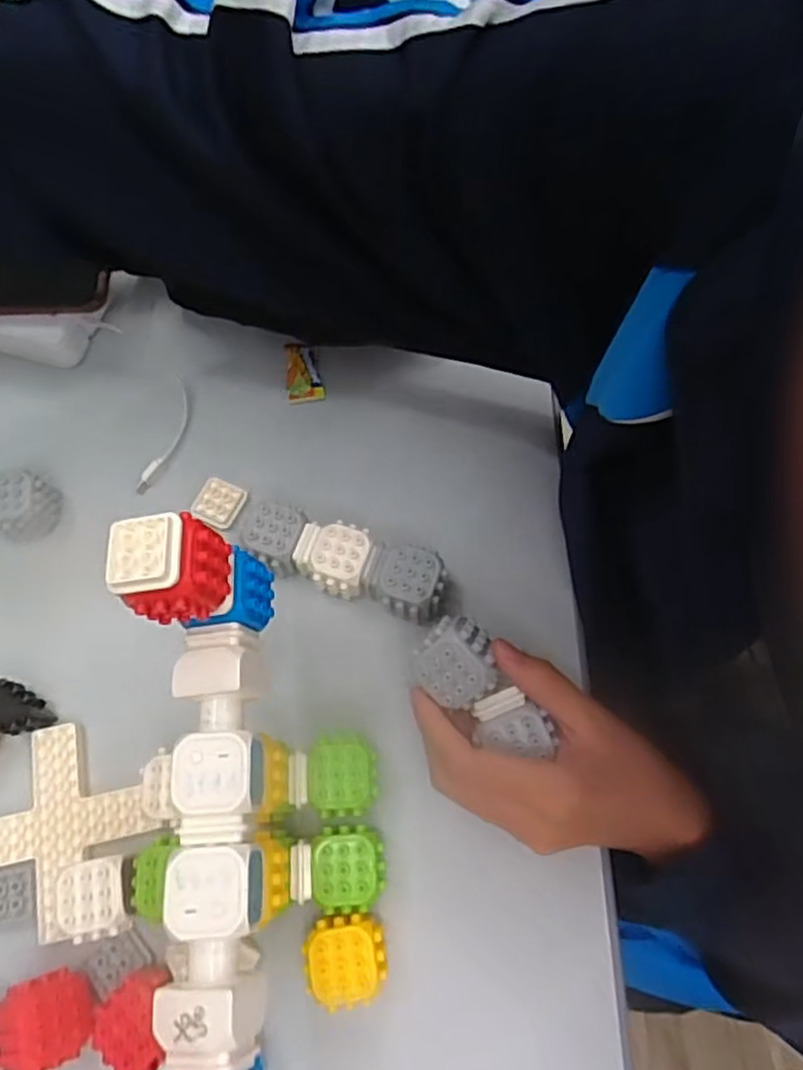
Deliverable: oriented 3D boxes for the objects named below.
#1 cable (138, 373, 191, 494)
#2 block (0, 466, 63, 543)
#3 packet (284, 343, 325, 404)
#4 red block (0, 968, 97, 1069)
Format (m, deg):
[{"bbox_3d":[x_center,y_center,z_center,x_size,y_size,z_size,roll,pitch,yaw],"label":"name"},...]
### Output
[{"bbox_3d":[-0.147,-0.065,0.452,0.016,0.008,0.084,11,69,6],"label":"cable"},{"bbox_3d":[-0.222,-0.015,0.420,0.036,0.033,0.038,-16,69,-4],"label":"block"},{"bbox_3d":[-0.064,-0.106,0.463,0.023,0.010,0.041,-10,69,-2],"label":"packet"},{"bbox_3d":[-0.160,0.220,0.325,0.040,0.032,0.036,-18,69,-5],"label":"red block"}]

